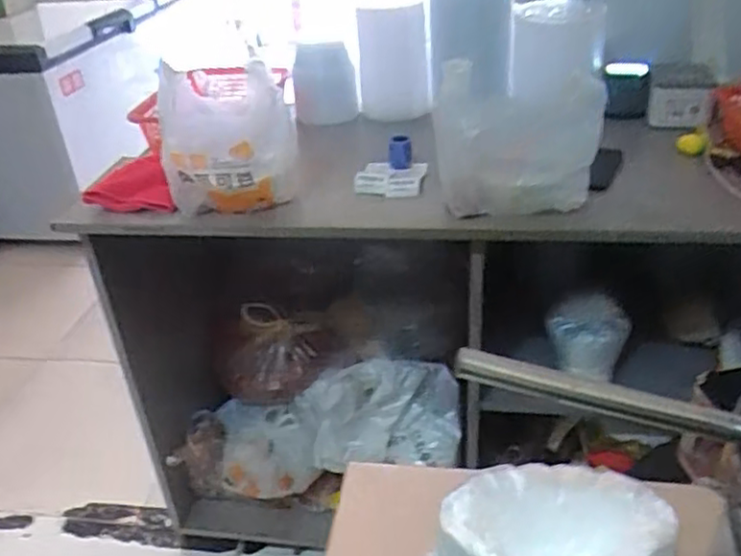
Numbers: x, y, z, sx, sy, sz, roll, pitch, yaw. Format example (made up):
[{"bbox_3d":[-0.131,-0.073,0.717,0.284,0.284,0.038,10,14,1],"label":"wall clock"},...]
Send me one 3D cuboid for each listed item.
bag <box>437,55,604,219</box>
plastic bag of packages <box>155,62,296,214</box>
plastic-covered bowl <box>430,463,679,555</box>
[{"bbox_3d":[0.221,-0.203,1.058,0.243,0.205,0.122,6,33,15],"label":"bag"},{"bbox_3d":[-0.245,-0.237,1.164,0.212,0.189,0.259,-13,33,-14],"label":"plastic bag of packages"},{"bbox_3d":[0.147,0.223,0.572,0.195,0.092,0.128,0,32,7],"label":"plastic-covered bowl"}]

